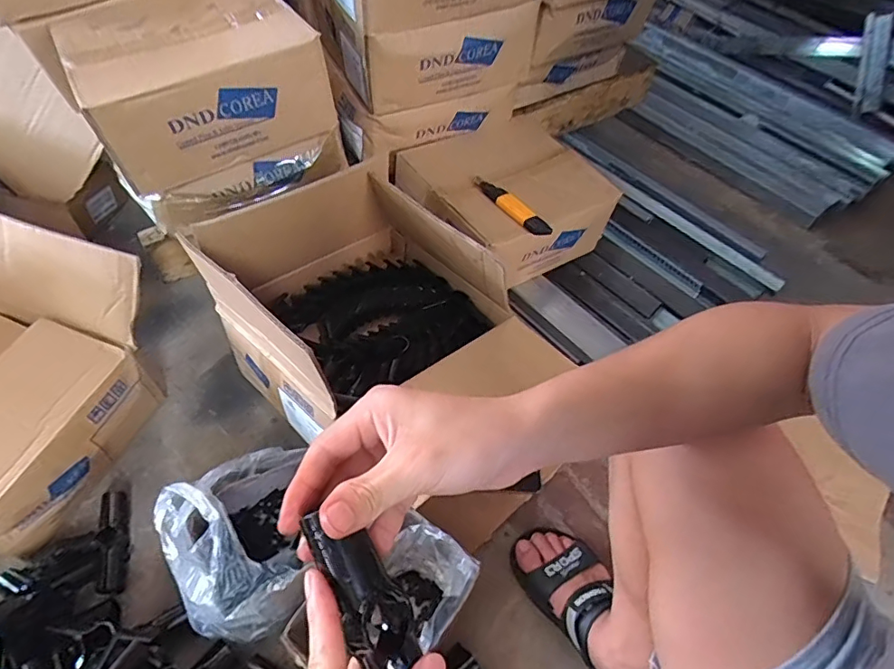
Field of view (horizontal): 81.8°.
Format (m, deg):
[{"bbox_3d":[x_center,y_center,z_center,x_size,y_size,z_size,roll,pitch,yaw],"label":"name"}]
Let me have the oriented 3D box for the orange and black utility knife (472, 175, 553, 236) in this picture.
[{"bbox_3d":[0.103,-0.224,0.868,0.026,0.029,0.184,-28,60,-24],"label":"orange and black utility knife"}]

